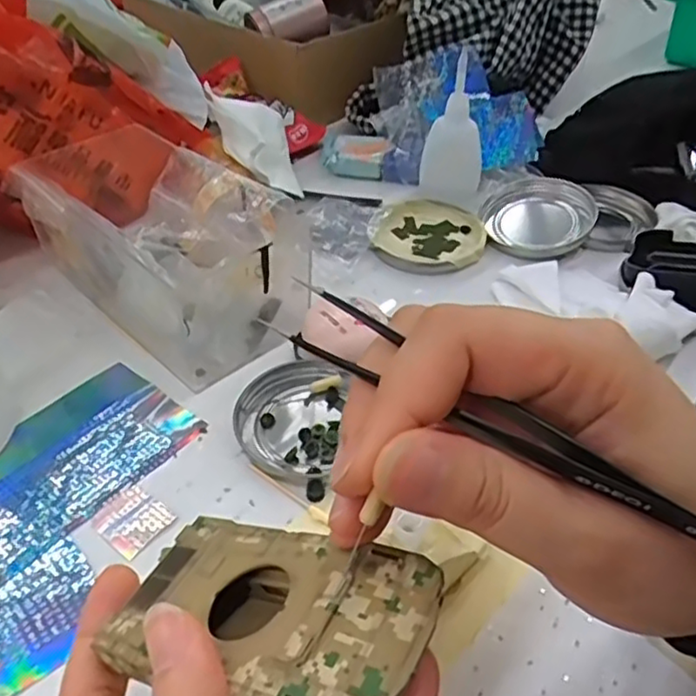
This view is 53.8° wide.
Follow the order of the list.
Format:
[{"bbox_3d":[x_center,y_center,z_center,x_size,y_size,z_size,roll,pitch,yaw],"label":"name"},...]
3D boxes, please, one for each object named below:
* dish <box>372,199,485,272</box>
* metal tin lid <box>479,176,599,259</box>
[{"bbox_3d":[0.059,-0.079,0.480,0.072,0.014,0.080,12,44,11],"label":"dish"},{"bbox_3d":[0.135,-0.094,0.484,0.076,0.018,0.078,10,43,9],"label":"metal tin lid"}]

